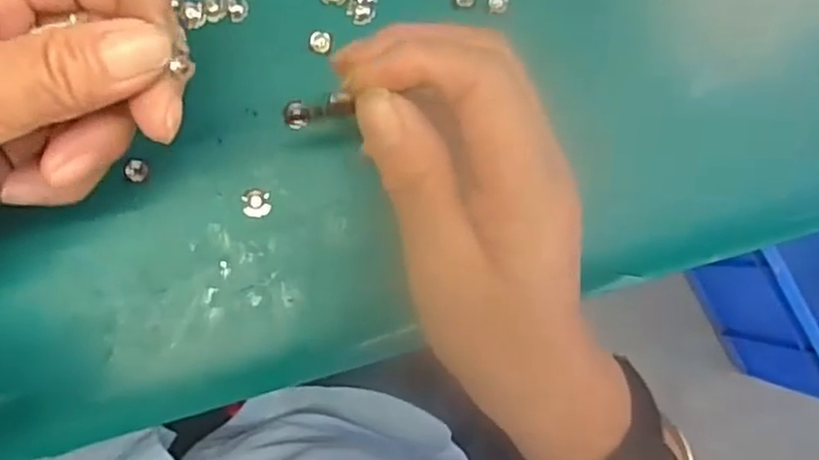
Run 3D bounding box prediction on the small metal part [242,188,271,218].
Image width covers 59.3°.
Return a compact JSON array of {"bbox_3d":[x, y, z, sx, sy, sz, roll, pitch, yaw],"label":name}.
[{"bbox_3d":[-0.057,-0.010,0.270,0.010,0.004,0.011,-5,88,-7],"label":"small metal part"}]

